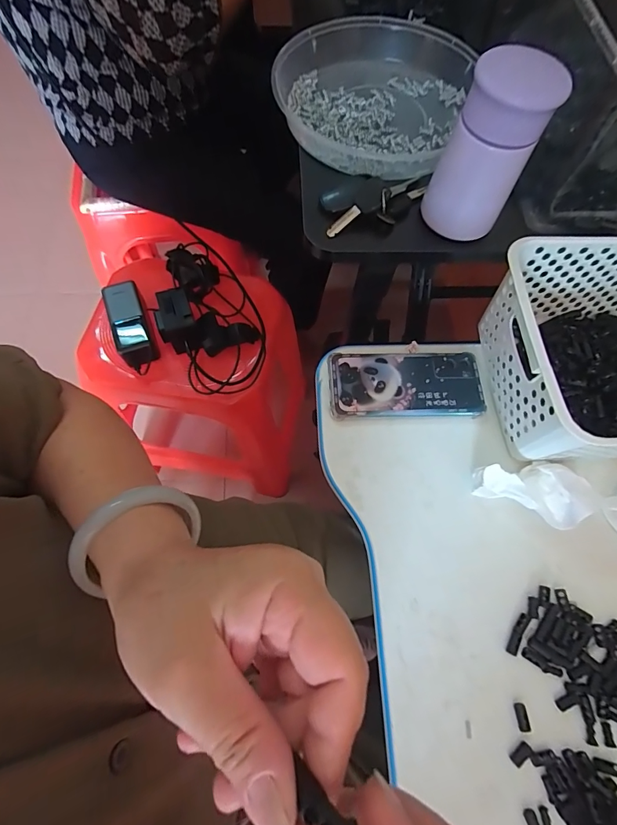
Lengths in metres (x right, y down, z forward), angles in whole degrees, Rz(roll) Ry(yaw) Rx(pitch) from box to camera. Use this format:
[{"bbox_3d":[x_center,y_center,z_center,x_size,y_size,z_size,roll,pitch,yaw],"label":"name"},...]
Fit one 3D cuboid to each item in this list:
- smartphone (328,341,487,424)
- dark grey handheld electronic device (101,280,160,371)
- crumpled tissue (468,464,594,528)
[{"bbox_3d":[0.105,-0.033,0.424,0.162,0.007,0.081,-1,68,-3],"label":"smartphone"},{"bbox_3d":[-0.276,-0.137,0.612,0.056,0.034,0.144,-22,71,-10],"label":"dark grey handheld electronic device"},{"bbox_3d":[0.214,0.069,0.373,0.104,0.034,0.057,25,69,7],"label":"crumpled tissue"}]

